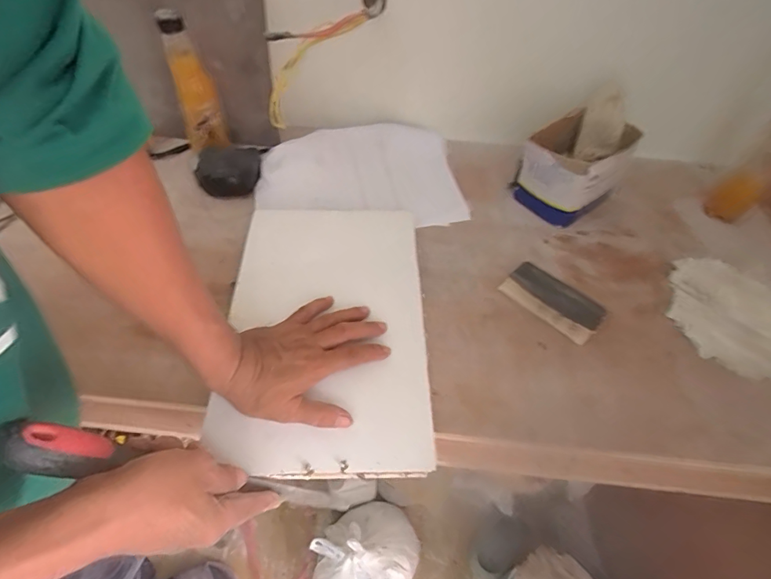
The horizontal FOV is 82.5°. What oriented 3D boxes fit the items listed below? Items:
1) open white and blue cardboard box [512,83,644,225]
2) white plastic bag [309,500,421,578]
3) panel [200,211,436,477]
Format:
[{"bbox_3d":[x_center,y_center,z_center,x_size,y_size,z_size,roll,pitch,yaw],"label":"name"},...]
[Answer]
[{"bbox_3d":[0.272,-0.180,0.617,0.110,0.108,0.167,37,71,25],"label":"open white and blue cardboard box"},{"bbox_3d":[-0.035,0.602,0.973,0.213,0.130,0.244,39,60,24],"label":"white plastic bag"},{"bbox_3d":[-0.064,0.026,0.492,0.210,0.015,0.340,0,51,-2],"label":"panel"}]

